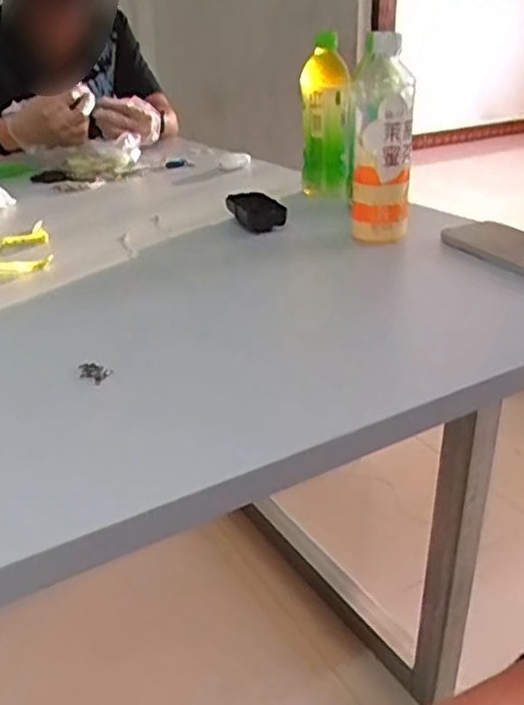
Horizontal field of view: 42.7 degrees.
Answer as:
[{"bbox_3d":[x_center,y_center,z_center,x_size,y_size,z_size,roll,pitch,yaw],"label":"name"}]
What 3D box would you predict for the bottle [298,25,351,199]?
[{"bbox_3d":[0.089,-0.322,0.925,0.066,0.207,0.057,0,26,2],"label":"bottle"}]

